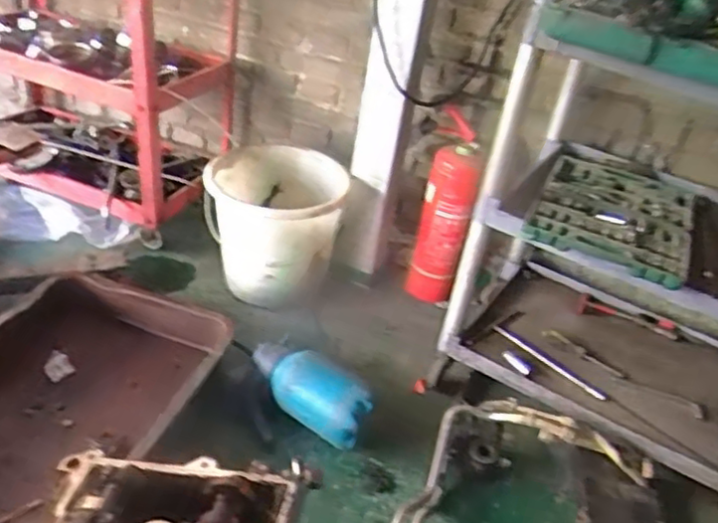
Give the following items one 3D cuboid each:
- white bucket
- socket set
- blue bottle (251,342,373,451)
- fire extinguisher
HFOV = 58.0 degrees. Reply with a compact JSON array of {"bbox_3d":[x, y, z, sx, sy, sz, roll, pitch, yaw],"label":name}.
[{"bbox_3d":[-0.195,-0.091,1.582,0.308,0.300,0.306,7,33,-5],"label":"white bucket"},{"bbox_3d":[0.466,-0.088,1.192,0.258,0.035,0.356,21,35,17],"label":"socket set"},{"bbox_3d":[-0.096,0.252,1.267,0.275,0.124,0.106,33,39,31],"label":"blue bottle"},{"bbox_3d":[0.200,-0.109,1.560,0.120,0.430,0.149,10,33,-1],"label":"fire extinguisher"}]

